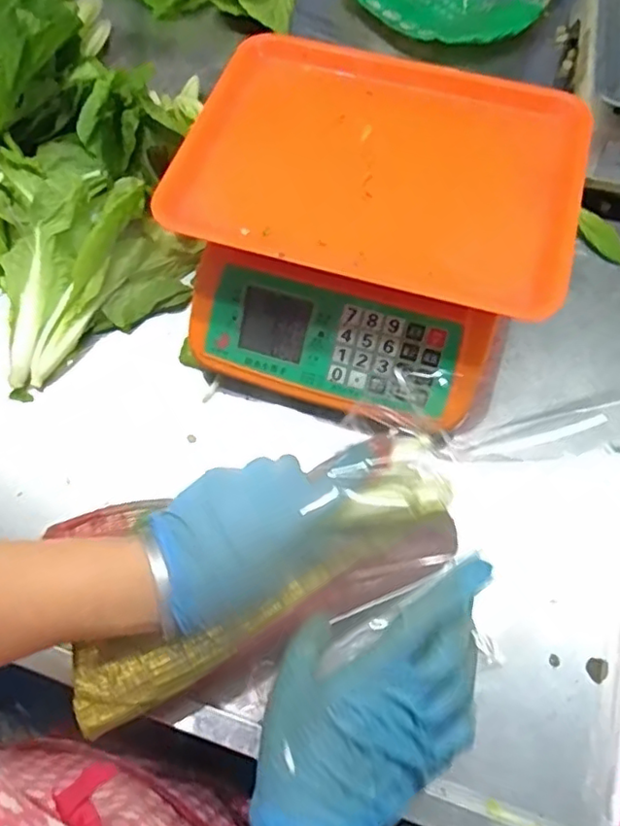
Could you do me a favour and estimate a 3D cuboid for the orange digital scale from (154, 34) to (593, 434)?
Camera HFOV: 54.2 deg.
[{"bbox_3d":[0.052,-0.152,0.510,0.297,0.128,0.297,17,67,9],"label":"orange digital scale"}]

